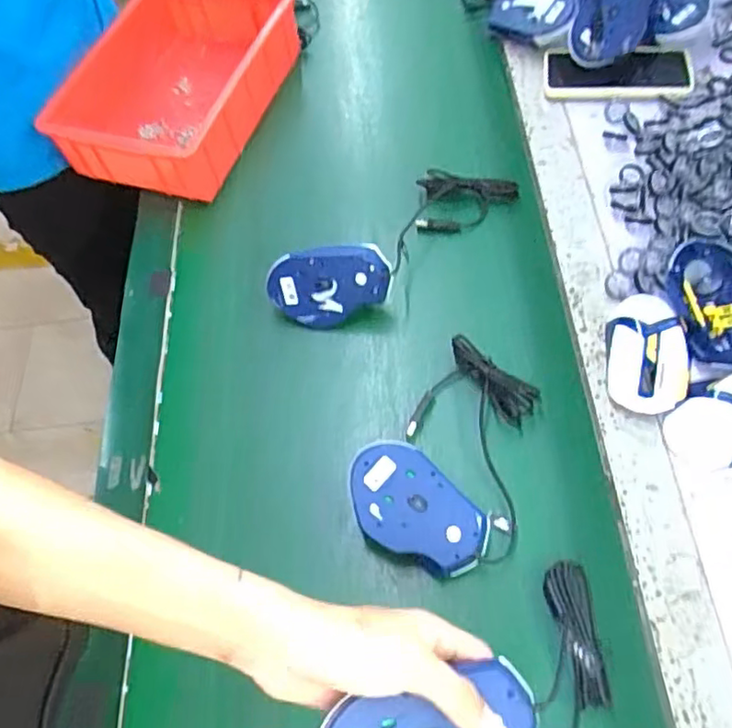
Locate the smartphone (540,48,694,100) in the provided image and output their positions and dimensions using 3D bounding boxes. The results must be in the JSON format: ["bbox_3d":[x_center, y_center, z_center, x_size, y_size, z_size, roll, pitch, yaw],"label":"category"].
[{"bbox_3d":[0.290,-0.339,0.728,0.161,0.012,0.065,4,79,12],"label":"smartphone"}]

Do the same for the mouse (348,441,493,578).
[{"bbox_3d":[0.039,0.121,0.507,0.074,0.045,0.118,-42,68,-17],"label":"mouse"}]

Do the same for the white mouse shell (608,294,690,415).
[{"bbox_3d":[0.250,-0.016,0.552,0.069,0.035,0.116,6,63,6],"label":"white mouse shell"}]

